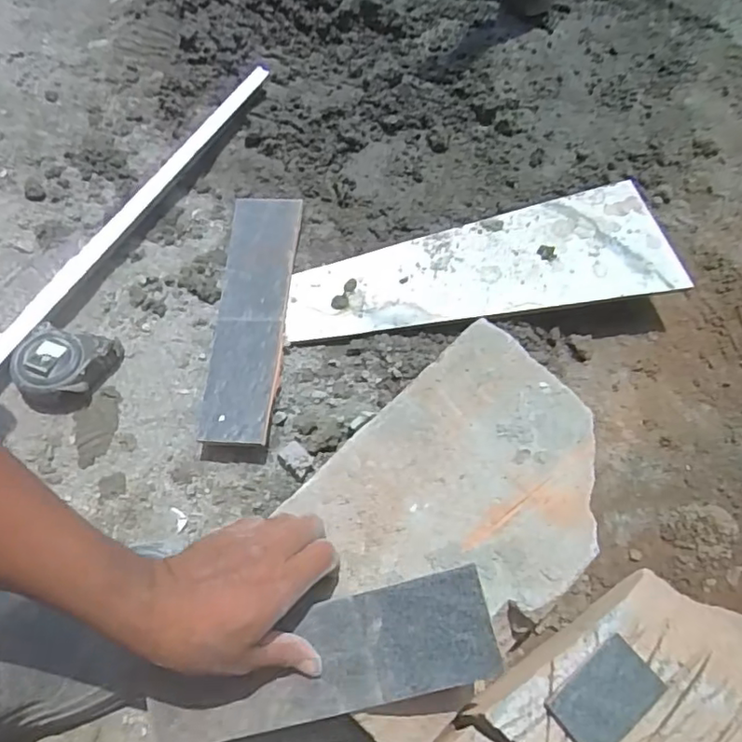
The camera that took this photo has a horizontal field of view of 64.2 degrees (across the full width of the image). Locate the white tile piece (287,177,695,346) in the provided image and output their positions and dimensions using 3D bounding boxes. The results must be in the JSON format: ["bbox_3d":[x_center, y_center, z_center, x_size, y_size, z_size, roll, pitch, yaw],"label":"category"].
[{"bbox_3d":[0.106,-0.099,0.604,0.383,0.007,0.127,-13,67,-1],"label":"white tile piece"}]

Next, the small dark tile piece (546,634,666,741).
[{"bbox_3d":[0.159,0.221,0.402,0.071,0.012,0.044,-36,74,-10],"label":"small dark tile piece"}]

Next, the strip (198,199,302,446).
[{"bbox_3d":[-0.121,-0.062,0.598,0.071,0.015,0.288,-2,61,8],"label":"strip"}]

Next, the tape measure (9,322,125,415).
[{"bbox_3d":[-0.287,-0.001,0.551,0.083,0.040,0.076,9,66,2],"label":"tape measure"}]

